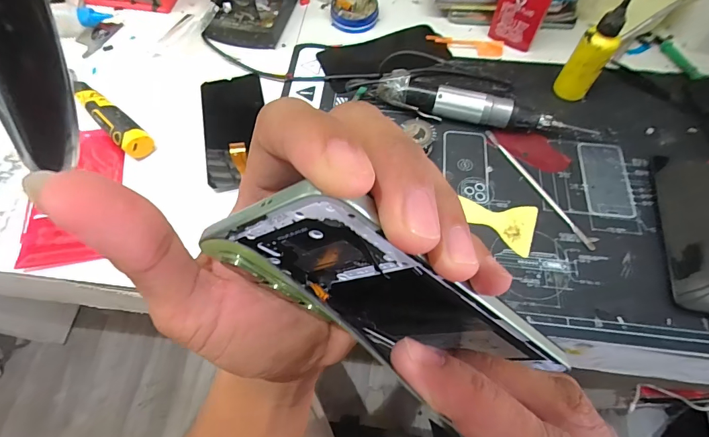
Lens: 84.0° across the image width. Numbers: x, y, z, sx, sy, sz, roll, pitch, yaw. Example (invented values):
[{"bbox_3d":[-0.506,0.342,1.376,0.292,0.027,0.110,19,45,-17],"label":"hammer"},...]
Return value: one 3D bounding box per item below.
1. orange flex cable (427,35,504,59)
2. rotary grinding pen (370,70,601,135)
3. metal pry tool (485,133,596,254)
[{"bbox_3d":[0.138,-0.217,0.488,0.093,0.009,0.022,16,65,7],"label":"orange flex cable"},{"bbox_3d":[0.137,-0.119,0.423,0.222,0.033,0.032,14,65,7],"label":"rotary grinding pen"},{"bbox_3d":[0.185,-0.034,0.398,0.010,0.004,0.157,-27,67,-13],"label":"metal pry tool"}]

